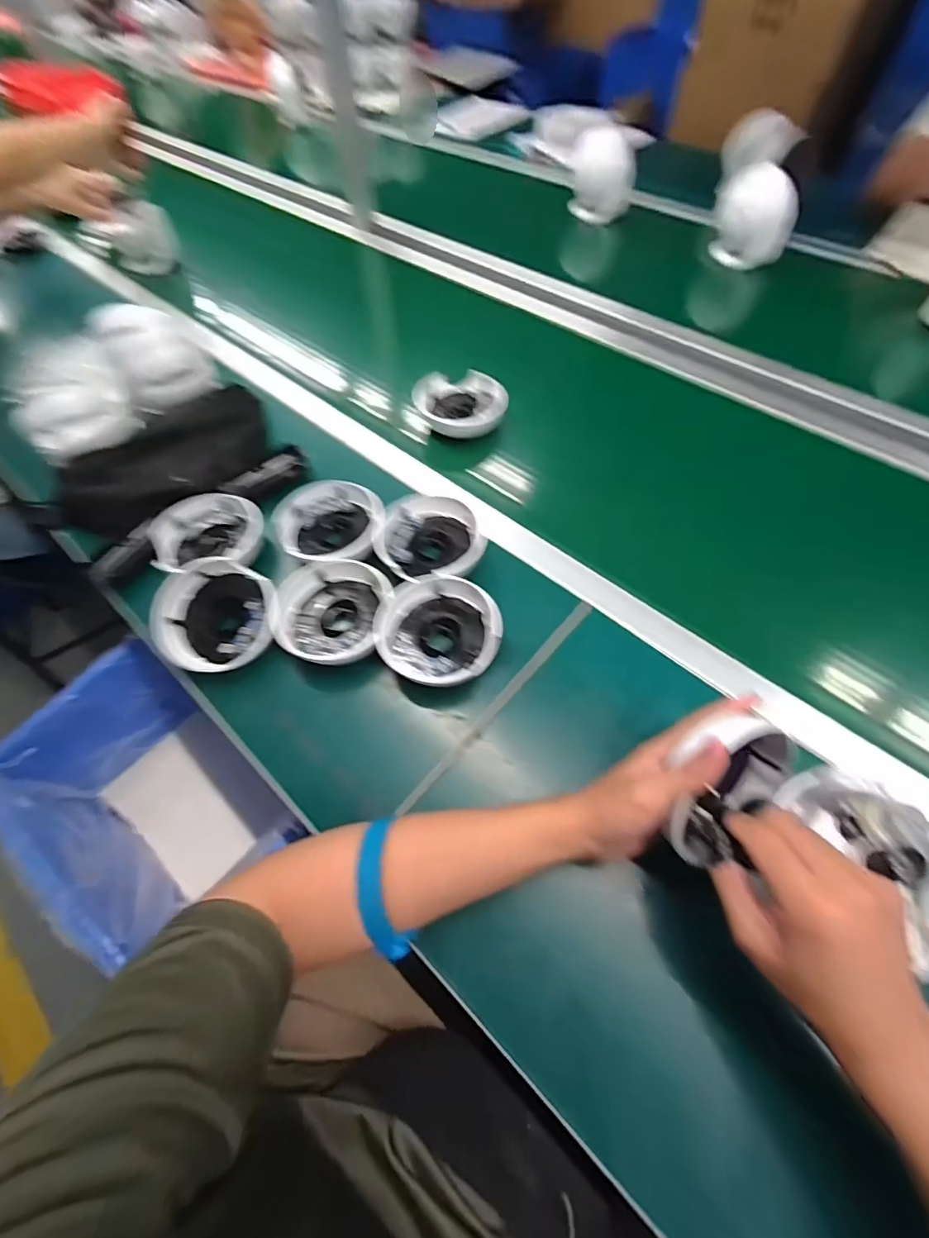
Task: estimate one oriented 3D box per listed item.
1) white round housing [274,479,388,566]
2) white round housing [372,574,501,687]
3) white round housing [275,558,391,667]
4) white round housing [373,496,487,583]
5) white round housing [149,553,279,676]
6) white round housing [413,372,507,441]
[{"bbox_3d":[-0.163,-0.109,0.561,0.127,0.038,0.119,13,61,8],"label":"white round housing"},{"bbox_3d":[-0.027,0.014,0.488,0.125,0.051,0.112,5,61,4],"label":"white round housing"},{"bbox_3d":[-0.142,-0.003,0.504,0.118,0.050,0.113,0,60,1],"label":"white round housing"},{"bbox_3d":[-0.041,-0.088,0.541,0.113,0.035,0.119,0,60,1],"label":"white round housing"},{"bbox_3d":[-0.260,-0.001,0.503,0.117,0.061,0.125,0,60,1],"label":"white round housing"},{"bbox_3d":[-0.007,-0.309,0.684,0.121,0.044,0.121,0,60,1],"label":"white round housing"}]

